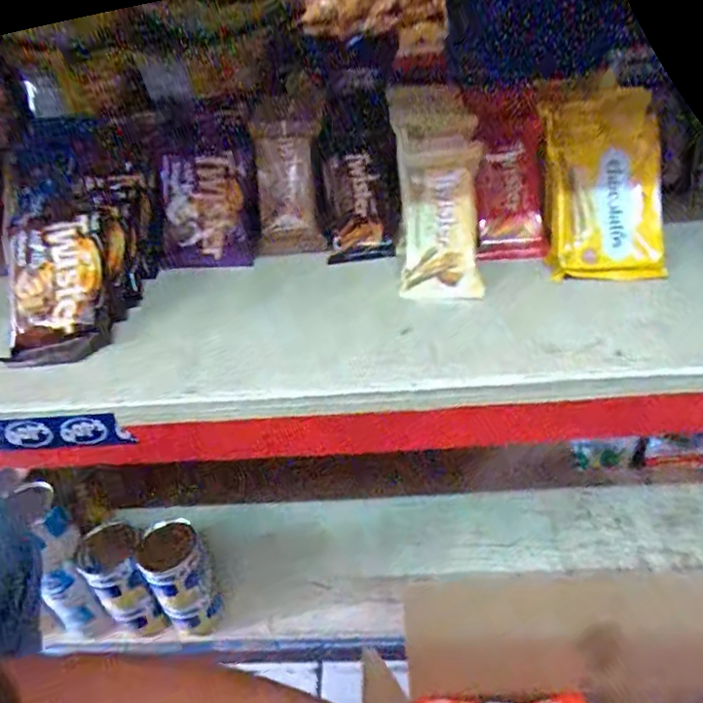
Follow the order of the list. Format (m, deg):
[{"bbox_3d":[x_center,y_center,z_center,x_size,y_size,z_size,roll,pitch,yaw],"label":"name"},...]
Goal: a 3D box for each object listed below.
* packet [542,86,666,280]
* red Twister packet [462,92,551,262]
[{"bbox_3d":[0.237,-0.155,0.519,0.095,0.178,0.033,-1,-2,10],"label":"packet"},{"bbox_3d":[0.157,-0.175,0.550,0.068,0.170,0.020,-3,-5,6],"label":"red Twister packet"}]

